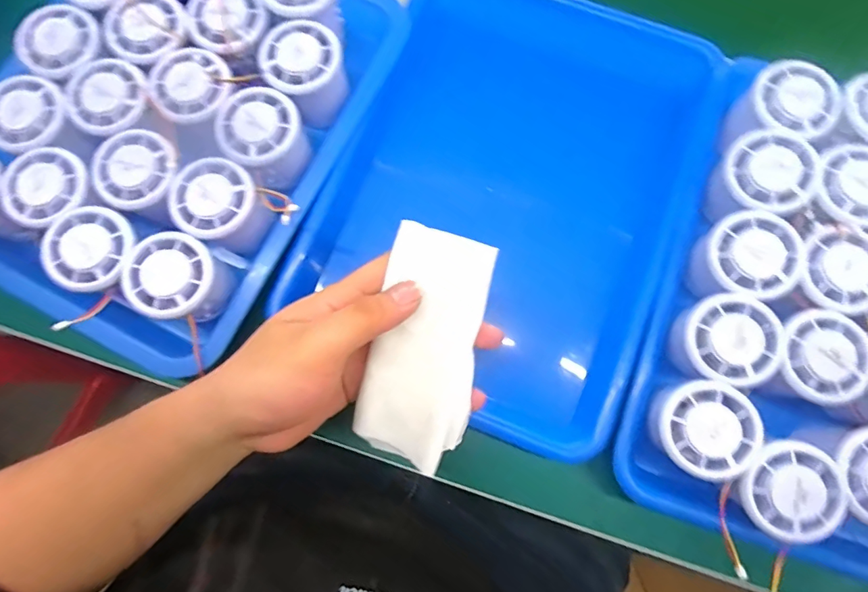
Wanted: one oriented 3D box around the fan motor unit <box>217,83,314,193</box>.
[{"bbox_3d":[-0.121,-0.113,0.344,0.057,0.045,0.056,44,82,8],"label":"fan motor unit"}]

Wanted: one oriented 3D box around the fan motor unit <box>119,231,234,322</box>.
[{"bbox_3d":[-0.172,-0.010,0.324,0.060,0.043,0.056,41,82,8],"label":"fan motor unit"}]

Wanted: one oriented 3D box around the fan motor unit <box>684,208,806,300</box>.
[{"bbox_3d":[0.204,-0.024,0.315,0.058,0.038,0.055,0,79,0],"label":"fan motor unit"}]

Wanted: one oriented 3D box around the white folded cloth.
[{"bbox_3d":[-0.005,0.033,0.276,0.063,0.013,0.139,14,103,3],"label":"white folded cloth"}]

